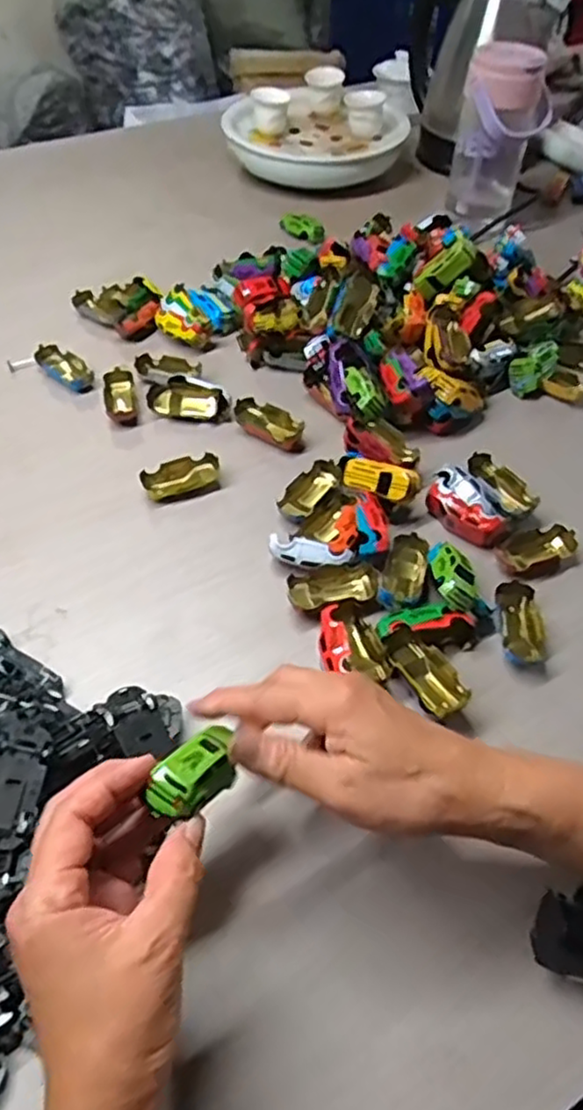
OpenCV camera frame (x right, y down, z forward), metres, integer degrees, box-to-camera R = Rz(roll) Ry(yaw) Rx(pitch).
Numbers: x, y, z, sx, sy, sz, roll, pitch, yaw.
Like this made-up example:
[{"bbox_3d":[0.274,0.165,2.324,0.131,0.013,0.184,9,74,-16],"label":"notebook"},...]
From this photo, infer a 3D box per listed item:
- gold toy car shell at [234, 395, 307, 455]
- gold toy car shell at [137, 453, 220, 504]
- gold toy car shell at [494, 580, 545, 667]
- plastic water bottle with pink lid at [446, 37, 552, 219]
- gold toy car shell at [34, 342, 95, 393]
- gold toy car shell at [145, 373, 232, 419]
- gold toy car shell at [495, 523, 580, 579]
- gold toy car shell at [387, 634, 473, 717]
[{"bbox_3d":[-0.020,-0.116,0.607,0.070,0.016,0.034,23,54,15],"label":"gold toy car shell"},{"bbox_3d":[-0.091,-0.064,0.570,0.062,0.019,0.033,-15,54,-13],"label":"gold toy car shell"},{"bbox_3d":[0.161,0.050,0.485,0.031,0.020,0.064,3,52,0],"label":"gold toy car shell"},{"bbox_3d":[0.232,-0.462,0.785,0.096,0.175,0.084,15,53,10],"label":"plastic water bottle with pink lid"},{"bbox_3d":[-0.215,-0.180,0.659,0.063,0.017,0.030,32,57,22],"label":"gold toy car shell"},{"bbox_3d":[-0.092,-0.142,0.621,0.076,0.027,0.026,8,52,4],"label":"gold toy car shell"},{"bbox_3d":[0.187,-0.003,0.528,0.060,0.019,0.036,-25,56,-20],"label":"gold toy car shell"},{"bbox_3d":[0.091,0.081,0.453,0.032,0.024,0.057,-29,58,-23],"label":"gold toy car shell"}]

